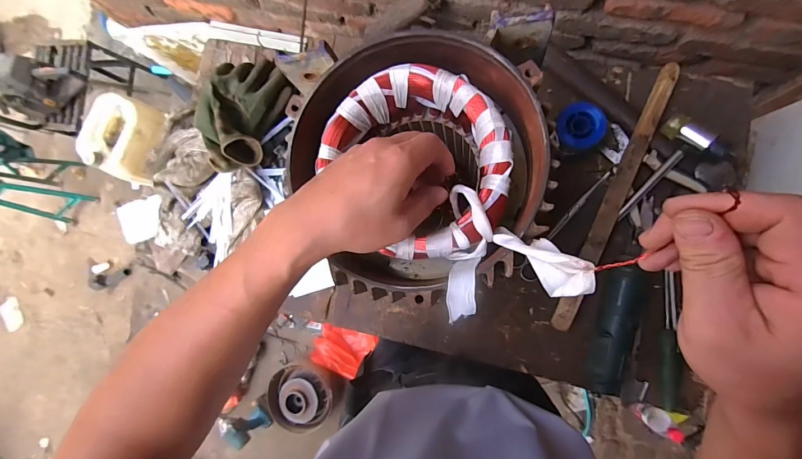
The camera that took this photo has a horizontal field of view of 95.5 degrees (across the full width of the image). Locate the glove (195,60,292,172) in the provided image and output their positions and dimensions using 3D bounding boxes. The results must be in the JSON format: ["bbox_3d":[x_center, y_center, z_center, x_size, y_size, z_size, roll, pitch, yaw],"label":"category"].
[{"bbox_3d":[-0.258,-0.180,0.576,0.100,0.074,0.179,18,89,10],"label":"glove"}]

